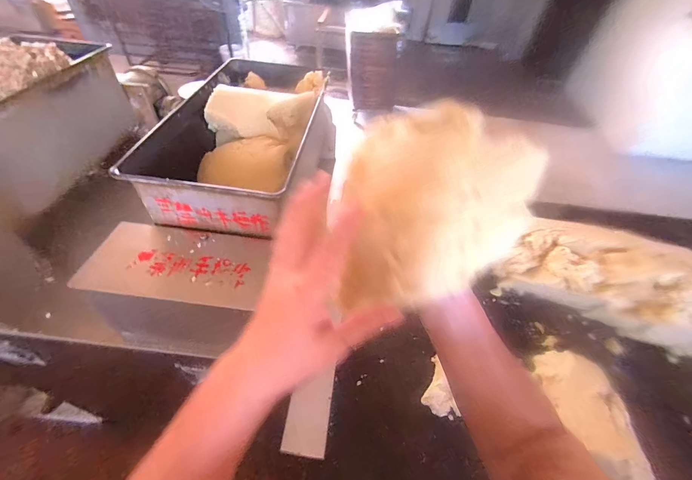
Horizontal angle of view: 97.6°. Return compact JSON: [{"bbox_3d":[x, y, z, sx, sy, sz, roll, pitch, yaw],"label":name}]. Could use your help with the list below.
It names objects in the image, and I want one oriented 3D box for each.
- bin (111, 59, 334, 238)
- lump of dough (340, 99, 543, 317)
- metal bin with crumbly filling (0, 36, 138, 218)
[{"bbox_3d":[-0.195,-0.207,0.584,0.230,0.112,0.442,9,50,4],"label":"bin"},{"bbox_3d":[0.076,-0.042,0.287,0.199,0.094,0.148,-16,53,-16],"label":"lump of dough"},{"bbox_3d":[-0.719,-0.251,0.629,0.251,0.219,0.437,7,50,3],"label":"metal bin with crumbly filling"}]

